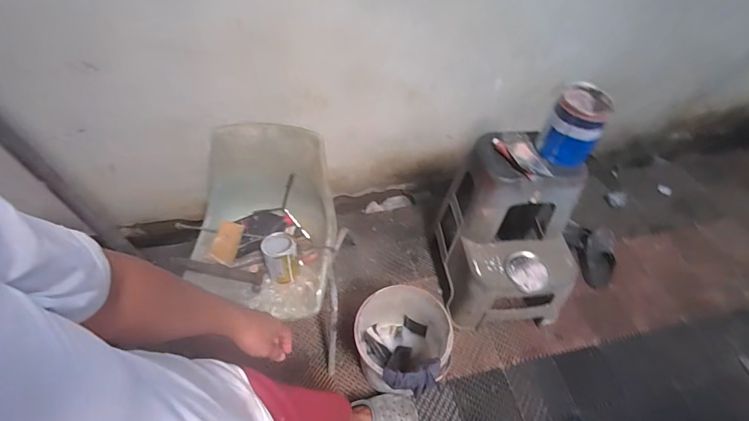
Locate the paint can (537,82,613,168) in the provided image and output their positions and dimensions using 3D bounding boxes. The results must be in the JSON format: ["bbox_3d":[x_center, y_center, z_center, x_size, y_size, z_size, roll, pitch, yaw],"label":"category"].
[{"bbox_3d":[0.621,-0.262,1.254,0.169,0.204,0.171,27,56,18],"label":"paint can"}]

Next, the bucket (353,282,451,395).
[{"bbox_3d":[0.091,0.461,1.370,0.299,0.321,0.269,-1,52,-2],"label":"bucket"}]

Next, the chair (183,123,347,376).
[{"bbox_3d":[-0.363,0.123,1.381,0.483,0.614,0.541,4,52,1],"label":"chair"}]

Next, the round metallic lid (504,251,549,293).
[{"bbox_3d":[0.534,0.210,1.395,0.138,0.028,0.147,-12,53,-10],"label":"round metallic lid"}]

